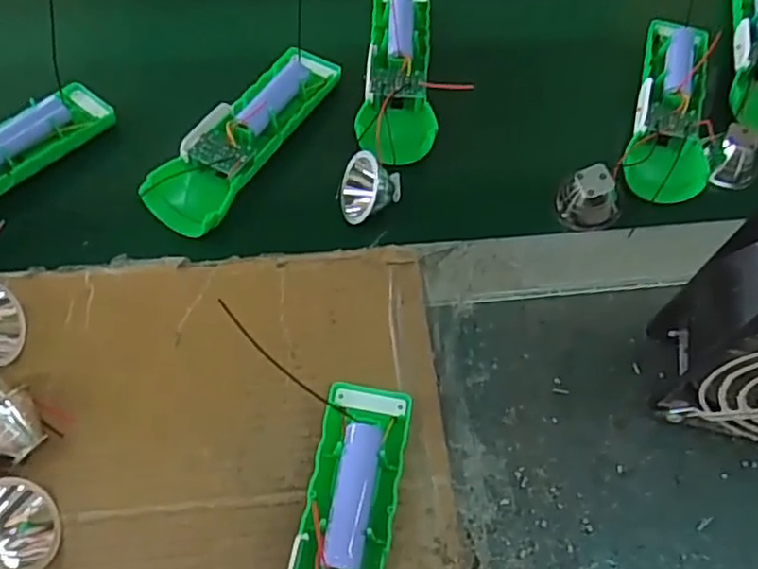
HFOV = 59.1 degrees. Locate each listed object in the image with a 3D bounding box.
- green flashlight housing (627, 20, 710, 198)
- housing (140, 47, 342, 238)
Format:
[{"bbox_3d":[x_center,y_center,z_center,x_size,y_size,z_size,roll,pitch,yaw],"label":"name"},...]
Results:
[{"bbox_3d":[0.194,-0.117,0.448,0.047,0.040,0.147,16,67,7],"label":"green flashlight housing"},{"bbox_3d":[-0.086,-0.097,0.428,0.047,0.029,0.152,27,65,11],"label":"housing"}]

